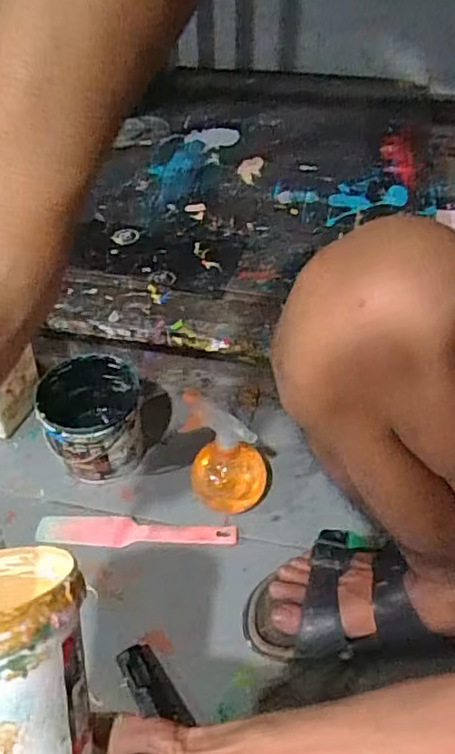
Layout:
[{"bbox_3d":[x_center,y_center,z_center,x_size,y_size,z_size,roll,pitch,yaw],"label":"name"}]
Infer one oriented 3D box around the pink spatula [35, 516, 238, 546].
[{"bbox_3d":[-0.112,0.185,0.712,0.245,0.011,0.034,3,46,3],"label":"pink spatula"}]

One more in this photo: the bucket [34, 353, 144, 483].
[{"bbox_3d":[-0.170,0.059,0.760,0.125,0.122,0.129,-12,47,-11],"label":"bucket"}]

